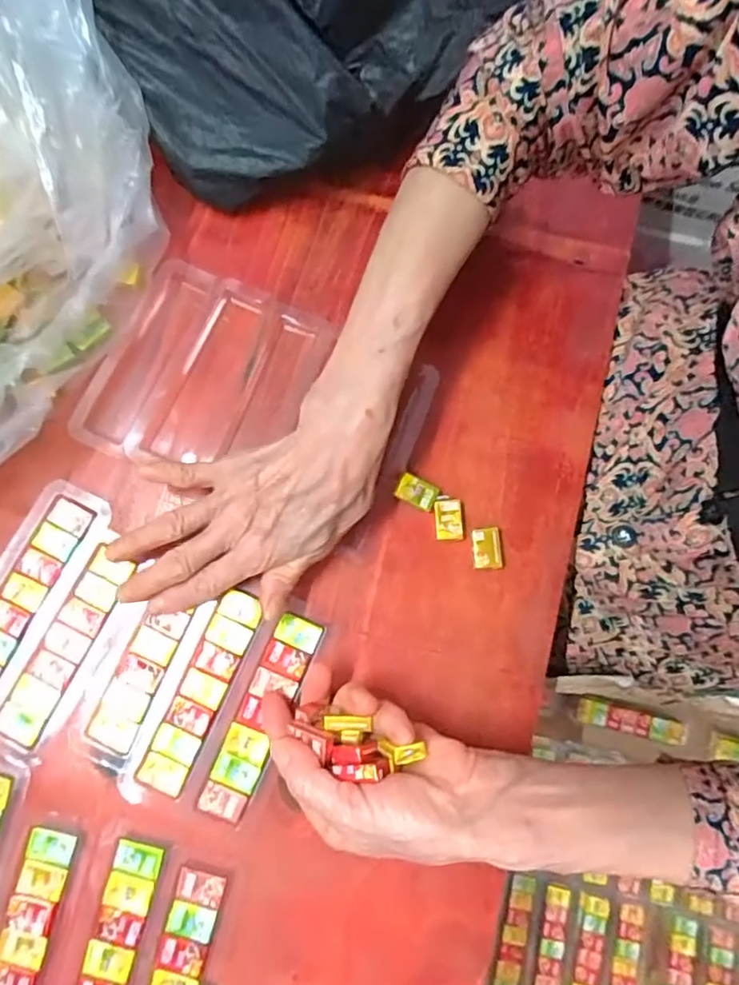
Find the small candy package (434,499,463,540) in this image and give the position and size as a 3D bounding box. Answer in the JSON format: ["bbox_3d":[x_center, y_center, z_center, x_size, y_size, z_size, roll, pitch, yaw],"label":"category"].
[{"bbox_3d":[0.050,0.017,0.351,0.016,0.009,0.025,-3,80,-1],"label":"small candy package"}]

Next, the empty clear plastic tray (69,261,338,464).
[{"bbox_3d":[-0.110,-0.078,0.372,0.127,0.012,0.140,25,81,4],"label":"empty clear plastic tray"}]

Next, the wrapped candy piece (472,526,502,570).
[{"bbox_3d":[0.073,0.035,0.347,0.017,0.009,0.025,-2,80,-1],"label":"wrapped candy piece"}]

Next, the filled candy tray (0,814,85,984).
[{"bbox_3d":[-0.192,0.253,0.304,0.032,0.004,0.138,14,80,2],"label":"filled candy tray"}]

